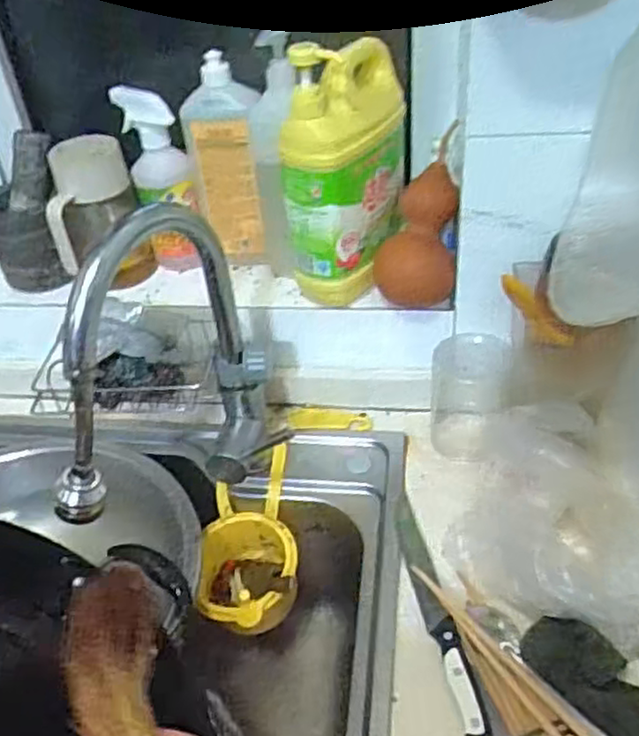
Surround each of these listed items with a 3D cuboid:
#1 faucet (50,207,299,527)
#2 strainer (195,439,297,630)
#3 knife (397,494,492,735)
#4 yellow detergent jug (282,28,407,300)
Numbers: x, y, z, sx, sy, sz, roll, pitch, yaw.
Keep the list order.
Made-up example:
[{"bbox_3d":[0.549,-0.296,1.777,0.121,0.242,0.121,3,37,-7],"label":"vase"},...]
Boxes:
[{"bbox_3d":[-0.133,0.018,0.620,0.066,0.312,0.253,17,44,25],"label":"faucet"},{"bbox_3d":[-0.076,0.205,0.769,0.104,0.126,0.172,-7,39,-2],"label":"strainer"},{"bbox_3d":[0.104,0.213,0.641,0.026,0.013,0.247,-9,40,-4],"label":"knife"},{"bbox_3d":[0.029,-0.208,0.746,0.084,0.251,0.154,15,44,23],"label":"yellow detergent jug"}]

